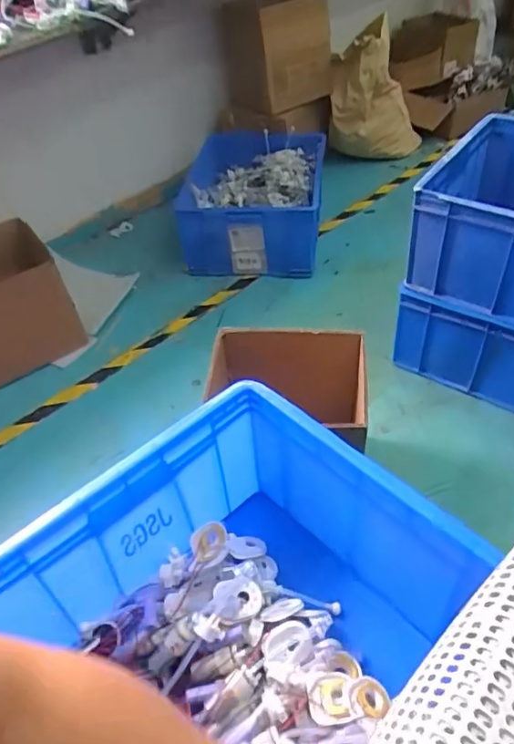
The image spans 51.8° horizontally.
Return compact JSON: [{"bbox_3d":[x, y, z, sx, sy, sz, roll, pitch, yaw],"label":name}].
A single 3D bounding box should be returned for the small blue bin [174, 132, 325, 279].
[{"bbox_3d":[-0.010,-0.556,1.734,0.431,0.244,0.546,1,46,8],"label":"small blue bin"}]

